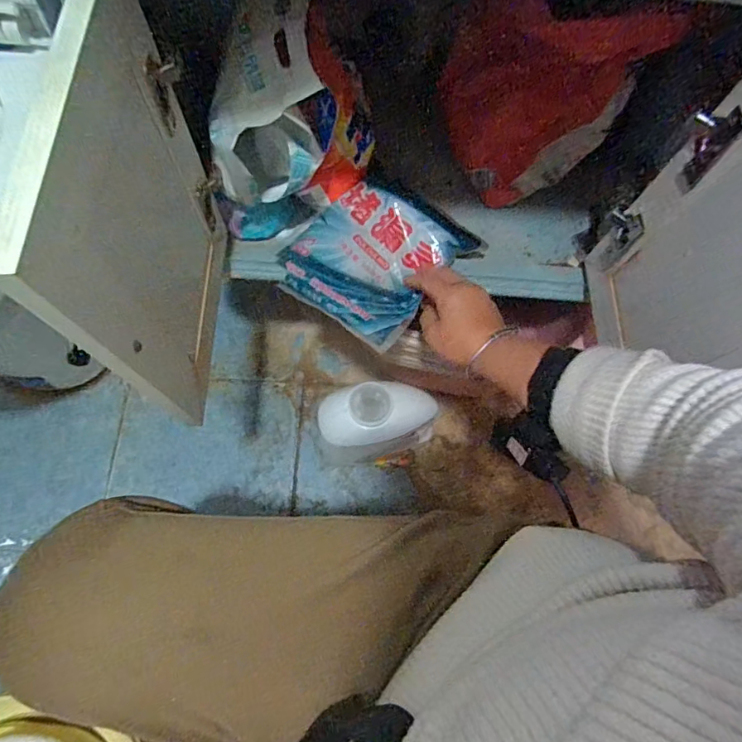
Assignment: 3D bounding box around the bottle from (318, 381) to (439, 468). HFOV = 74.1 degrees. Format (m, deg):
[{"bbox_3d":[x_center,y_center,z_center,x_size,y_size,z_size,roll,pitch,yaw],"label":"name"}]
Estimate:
[{"bbox_3d":[0.013,0.087,0.726,0.169,0.224,0.080,-3,71,-4],"label":"bottle"}]

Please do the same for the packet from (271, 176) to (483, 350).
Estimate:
[{"bbox_3d":[0.005,-0.133,0.563,0.163,0.032,0.193,36,73,10],"label":"packet"}]

